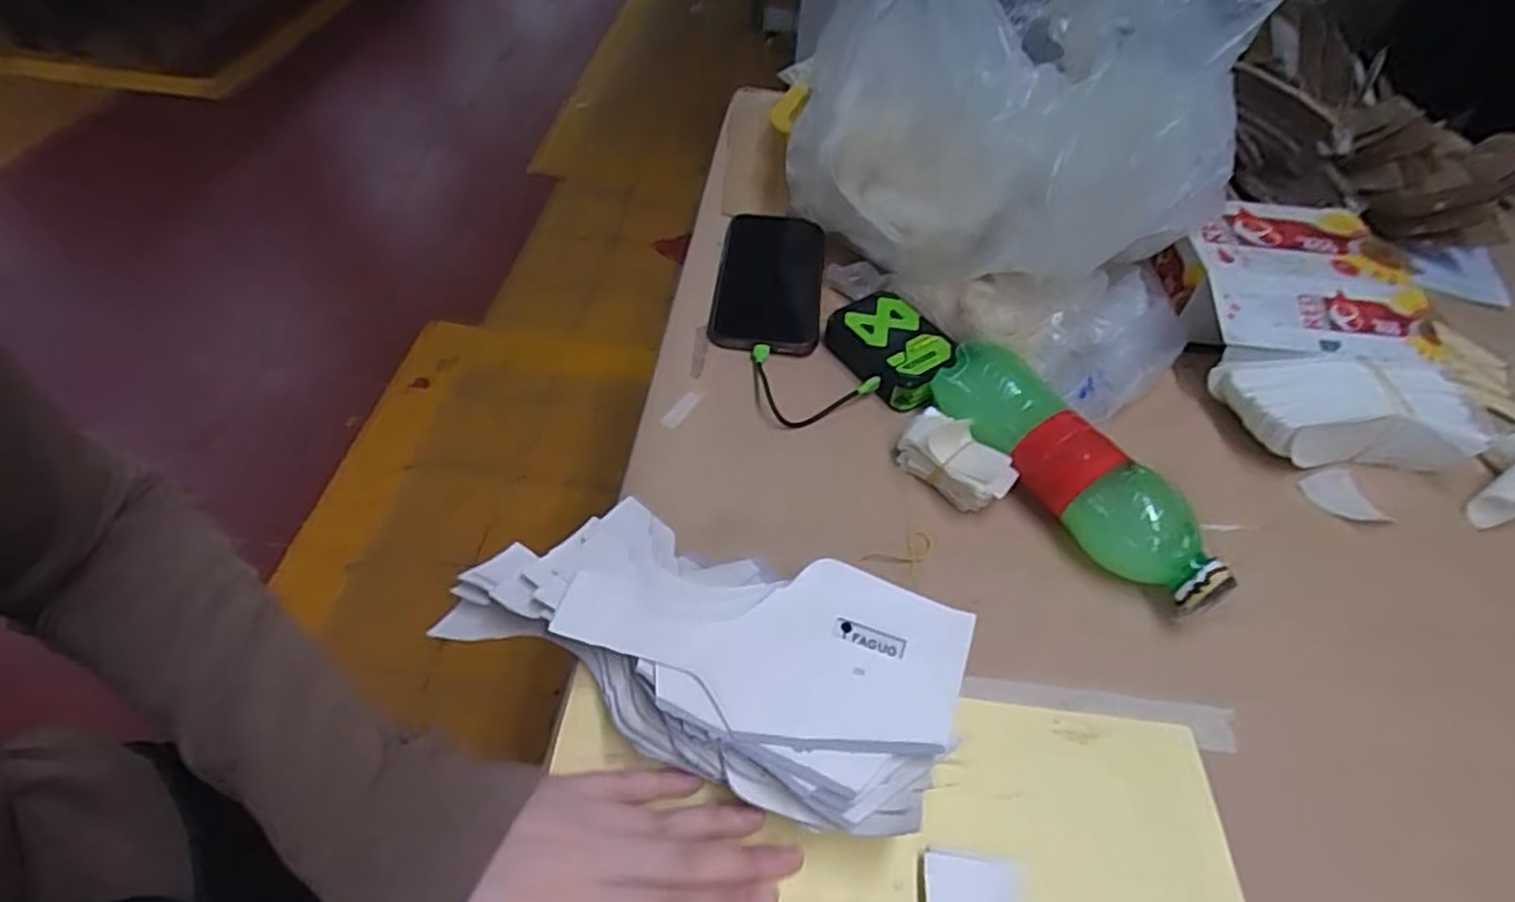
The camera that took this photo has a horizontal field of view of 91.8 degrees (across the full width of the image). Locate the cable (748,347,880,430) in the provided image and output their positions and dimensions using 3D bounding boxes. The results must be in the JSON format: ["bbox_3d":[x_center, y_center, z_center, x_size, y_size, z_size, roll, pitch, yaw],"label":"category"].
[{"bbox_3d":[0.034,-0.055,0.515,0.074,0.014,0.074,-21,54,-22],"label":"cable"}]

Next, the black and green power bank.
[{"bbox_3d":[0.095,-0.072,0.525,0.061,0.032,0.094,-21,54,-22],"label":"black and green power bank"}]

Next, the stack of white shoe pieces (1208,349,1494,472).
[{"bbox_3d":[0.406,-0.027,0.509,0.167,0.055,0.069,3,49,-3],"label":"stack of white shoe pieces"}]

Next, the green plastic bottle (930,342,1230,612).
[{"bbox_3d":[0.189,0.013,0.449,0.057,0.058,0.208,-25,56,-25],"label":"green plastic bottle"}]

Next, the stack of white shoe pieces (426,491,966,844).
[{"bbox_3d":[-0.028,0.093,0.364,0.241,0.043,0.111,22,50,13],"label":"stack of white shoe pieces"}]

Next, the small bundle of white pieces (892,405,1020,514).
[{"bbox_3d":[0.123,0.007,0.457,0.070,0.041,0.038,30,53,19],"label":"small bundle of white pieces"}]

